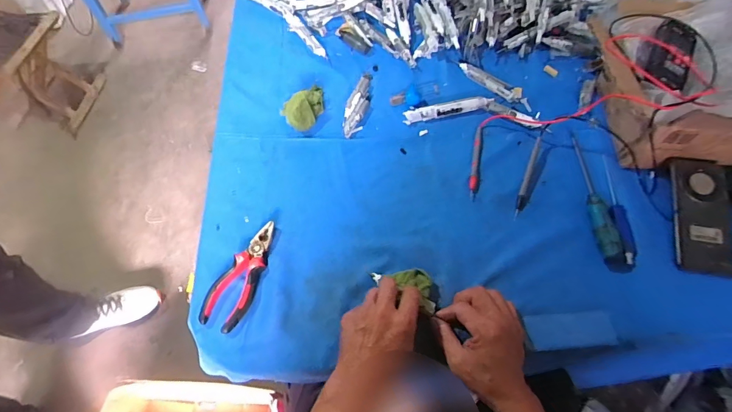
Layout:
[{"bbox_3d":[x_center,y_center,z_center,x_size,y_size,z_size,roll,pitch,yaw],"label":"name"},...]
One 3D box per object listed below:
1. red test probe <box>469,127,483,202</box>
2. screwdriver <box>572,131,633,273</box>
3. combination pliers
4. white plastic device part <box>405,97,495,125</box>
[{"bbox_3d":[0.176,-0.071,0.640,0.015,0.009,0.141,10,60,6],"label":"red test probe"},{"bbox_3d":[0.338,-0.019,0.589,0.036,0.024,0.231,1,59,1],"label":"screwdriver"},{"bbox_3d":[-0.164,0.093,0.547,0.056,0.017,0.153,23,62,14],"label":"combination pliers"},{"bbox_3d":[0.140,-0.167,0.689,0.150,0.020,0.022,-12,60,-6],"label":"white plastic device part"}]

